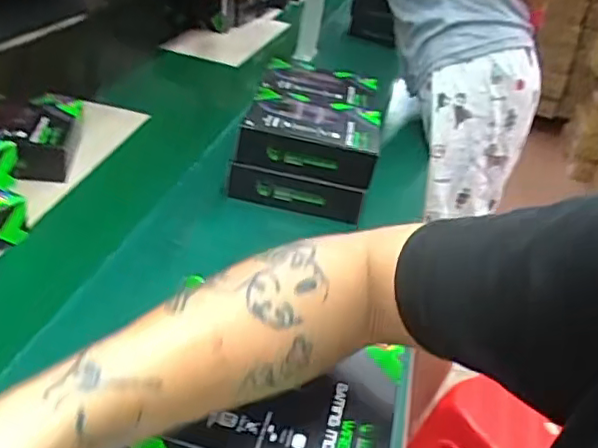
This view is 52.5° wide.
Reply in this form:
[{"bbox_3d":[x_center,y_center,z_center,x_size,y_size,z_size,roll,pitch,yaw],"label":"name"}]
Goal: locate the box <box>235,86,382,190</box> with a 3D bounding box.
[{"bbox_3d":[0.018,-0.124,0.854,0.185,0.062,0.161,12,32,1],"label":"box"}]

